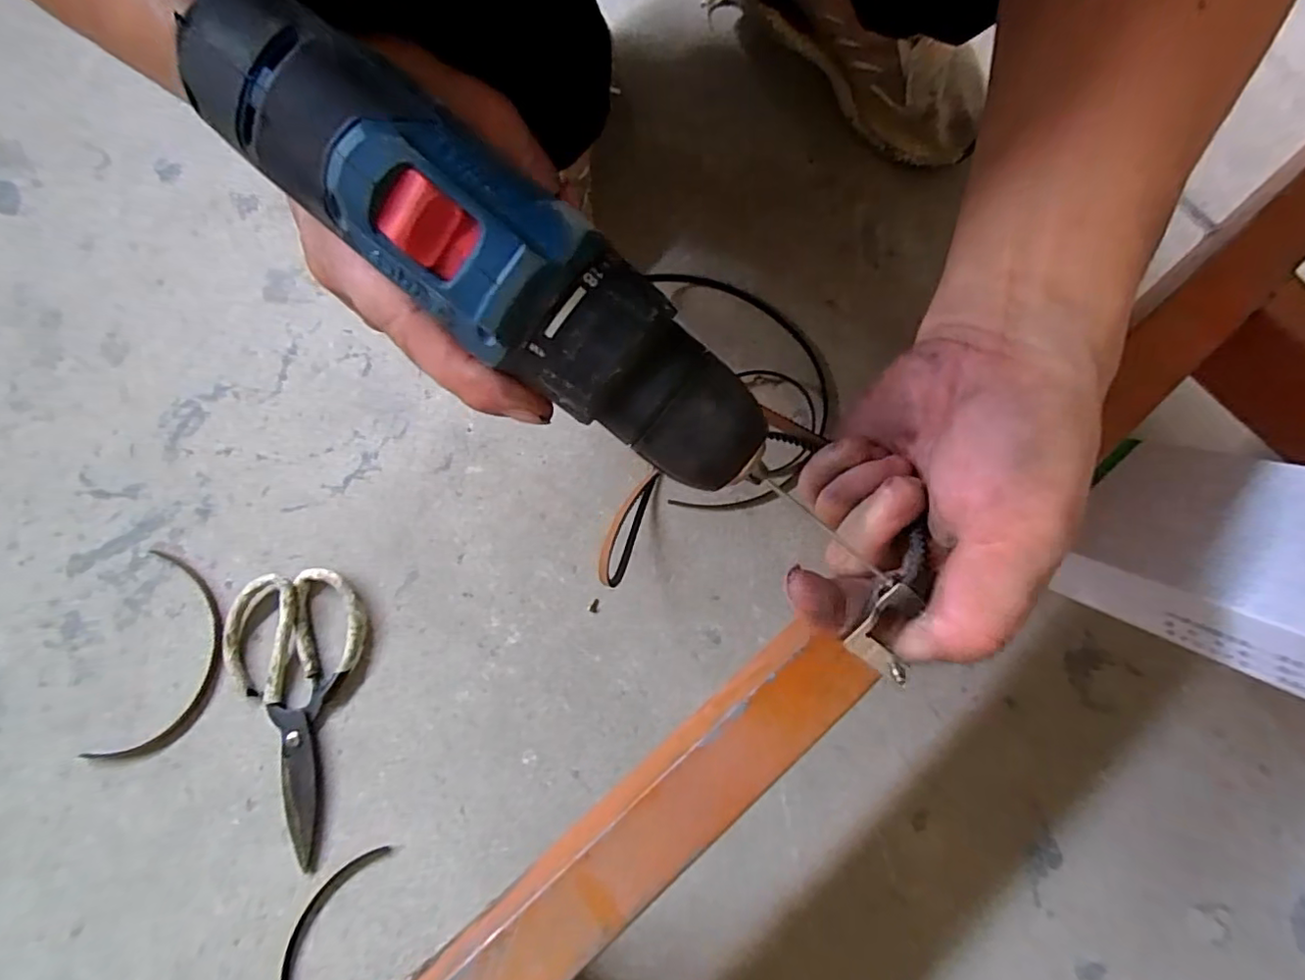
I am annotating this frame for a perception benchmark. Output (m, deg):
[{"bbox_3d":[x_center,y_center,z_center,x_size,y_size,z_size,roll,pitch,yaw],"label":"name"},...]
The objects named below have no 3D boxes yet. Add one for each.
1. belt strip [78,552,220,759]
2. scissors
[{"bbox_3d":[-0.359,0.128,0.438,0.076,0.005,0.149,11,79,1],"label":"belt strip"},{"bbox_3d":[-0.259,0.156,0.417,0.092,0.017,0.192,-1,79,-1],"label":"scissors"}]

